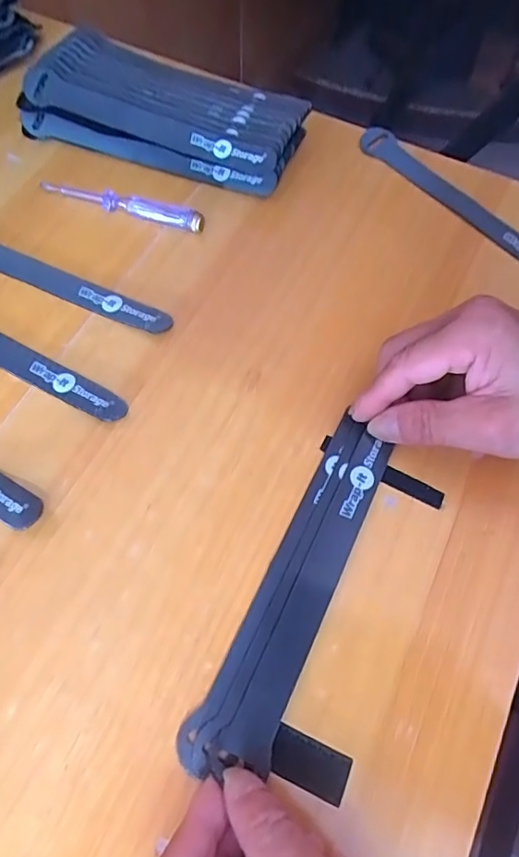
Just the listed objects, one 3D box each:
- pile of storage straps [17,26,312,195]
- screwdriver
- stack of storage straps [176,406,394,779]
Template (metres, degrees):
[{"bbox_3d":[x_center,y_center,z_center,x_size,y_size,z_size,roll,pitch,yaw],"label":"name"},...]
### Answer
[{"bbox_3d":[-0.068,-0.237,0.394,0.205,0.038,0.091,15,65,6],"label":"pile of storage straps"},{"bbox_3d":[-0.095,-0.155,0.368,0.118,0.014,0.009,16,65,6],"label":"screwdriver"},{"bbox_3d":[0.020,0.076,0.264,0.036,0.010,0.179,25,68,10],"label":"stack of storage straps"}]

